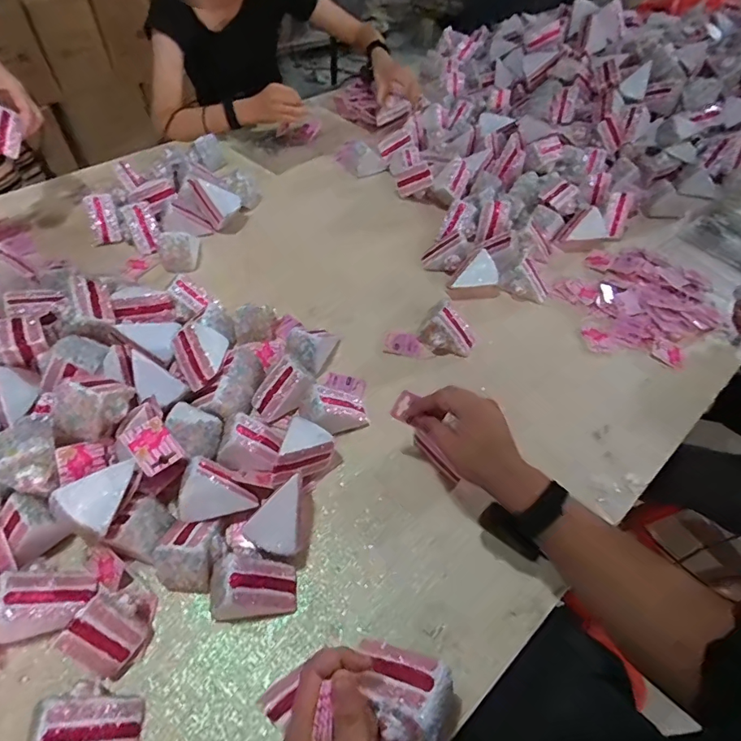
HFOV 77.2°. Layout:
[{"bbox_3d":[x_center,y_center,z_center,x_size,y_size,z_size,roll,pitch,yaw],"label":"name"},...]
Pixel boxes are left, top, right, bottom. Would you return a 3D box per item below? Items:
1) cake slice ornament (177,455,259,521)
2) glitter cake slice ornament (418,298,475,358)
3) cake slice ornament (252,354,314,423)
[{"bbox_3d":[-0.188,0.152,0.559,0.090,0.046,0.065,32,93,-22],"label":"cake slice ornament"},{"bbox_3d":[0.126,-0.067,0.752,0.086,0.064,0.064,27,55,16],"label":"glitter cake slice ornament"},{"bbox_3d":[-0.124,0.027,0.652,0.084,0.055,0.065,-29,60,-24],"label":"cake slice ornament"}]

